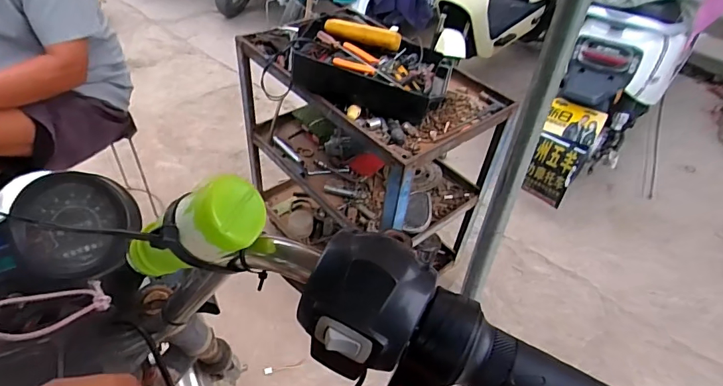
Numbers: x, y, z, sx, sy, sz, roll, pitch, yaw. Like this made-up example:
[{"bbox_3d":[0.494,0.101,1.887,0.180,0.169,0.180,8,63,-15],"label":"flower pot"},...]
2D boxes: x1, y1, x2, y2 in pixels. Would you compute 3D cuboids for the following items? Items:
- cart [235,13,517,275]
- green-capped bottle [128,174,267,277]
[{"bbox_3d":[-0.001,-0.133,1.302,0.396,0.708,0.649,-28,53,-30],"label":"cart"},{"bbox_3d":[-0.101,0.026,0.266,0.041,0.097,0.034,42,36,-27],"label":"green-capped bottle"}]

